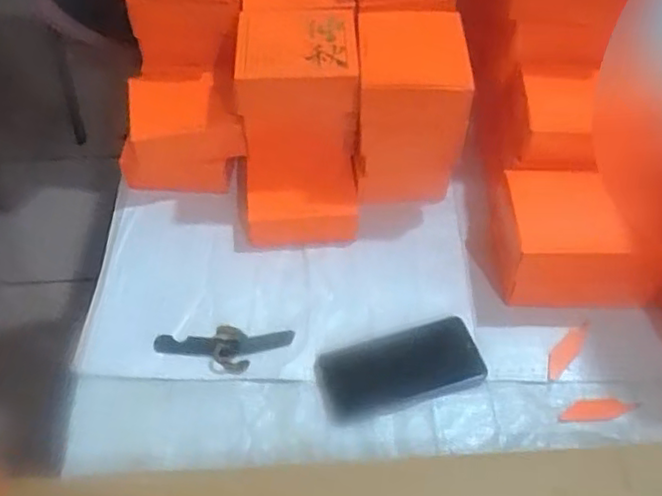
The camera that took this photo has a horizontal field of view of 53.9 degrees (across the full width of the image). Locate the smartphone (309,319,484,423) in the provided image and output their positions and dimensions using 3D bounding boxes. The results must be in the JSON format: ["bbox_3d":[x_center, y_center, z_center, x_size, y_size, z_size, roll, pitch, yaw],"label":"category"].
[{"bbox_3d":[0.070,0.122,0.670,0.169,0.010,0.081,-13,54,-11],"label":"smartphone"}]

